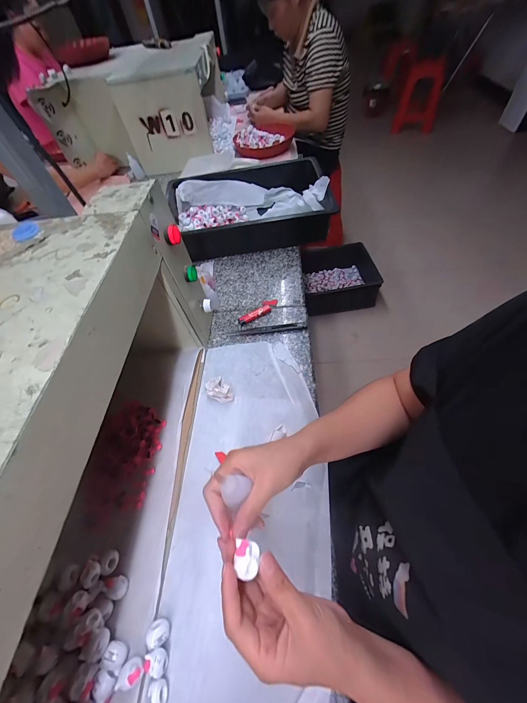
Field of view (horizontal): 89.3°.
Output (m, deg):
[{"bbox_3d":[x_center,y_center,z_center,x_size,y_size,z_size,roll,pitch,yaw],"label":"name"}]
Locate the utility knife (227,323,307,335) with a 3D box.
[{"bbox_3d":[0.007,-0.046,0.558,0.160,0.009,0.015,-6,56,3],"label":"utility knife"}]

